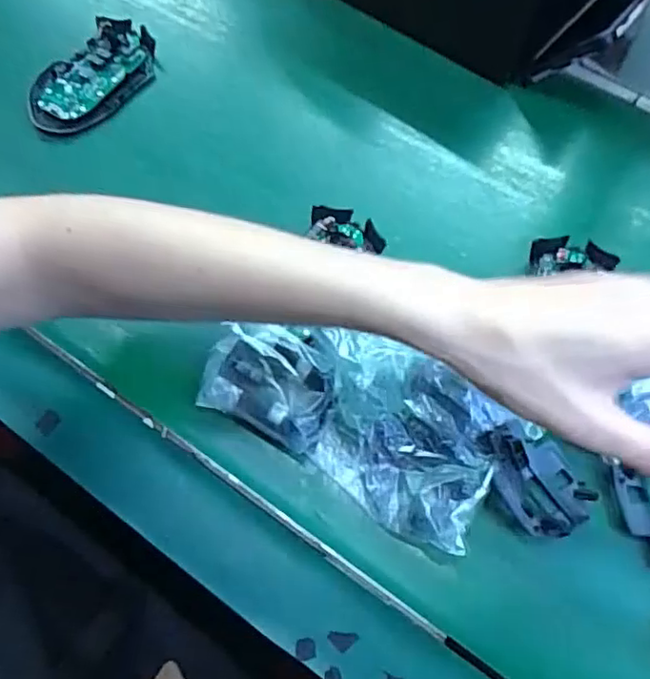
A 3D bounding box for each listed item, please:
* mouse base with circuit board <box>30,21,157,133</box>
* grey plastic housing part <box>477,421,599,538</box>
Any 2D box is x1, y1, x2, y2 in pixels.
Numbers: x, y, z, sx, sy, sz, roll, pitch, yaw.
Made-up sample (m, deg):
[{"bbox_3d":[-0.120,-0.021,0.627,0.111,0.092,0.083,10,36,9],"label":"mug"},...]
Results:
[{"bbox_3d":[-0.176,-0.199,0.480,0.061,0.020,0.105,31,72,15],"label":"mouse base with circuit board"},{"bbox_3d":[0.118,0.078,0.358,0.049,0.010,0.067,-22,69,-28],"label":"grey plastic housing part"}]

